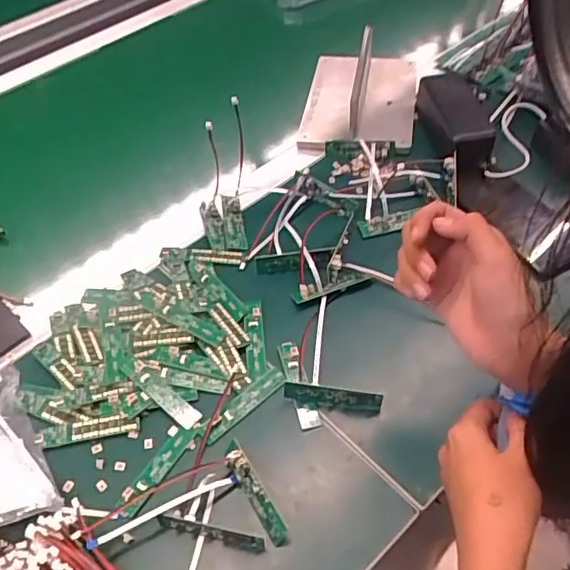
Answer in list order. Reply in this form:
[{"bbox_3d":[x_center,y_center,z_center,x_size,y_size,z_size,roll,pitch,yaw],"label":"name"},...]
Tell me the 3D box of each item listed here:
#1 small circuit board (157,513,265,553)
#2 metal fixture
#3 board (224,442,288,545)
[{"bbox_3d":[-0.055,0.184,0.427,0.081,0.021,0.007,10,52,12],"label":"small circuit board"},{"bbox_3d":[0.102,-0.261,0.765,0.144,0.056,0.214,6,51,9],"label":"metal fixture"},{"bbox_3d":[-0.024,0.159,0.441,0.015,0.015,0.082,-27,54,-17],"label":"board"}]

